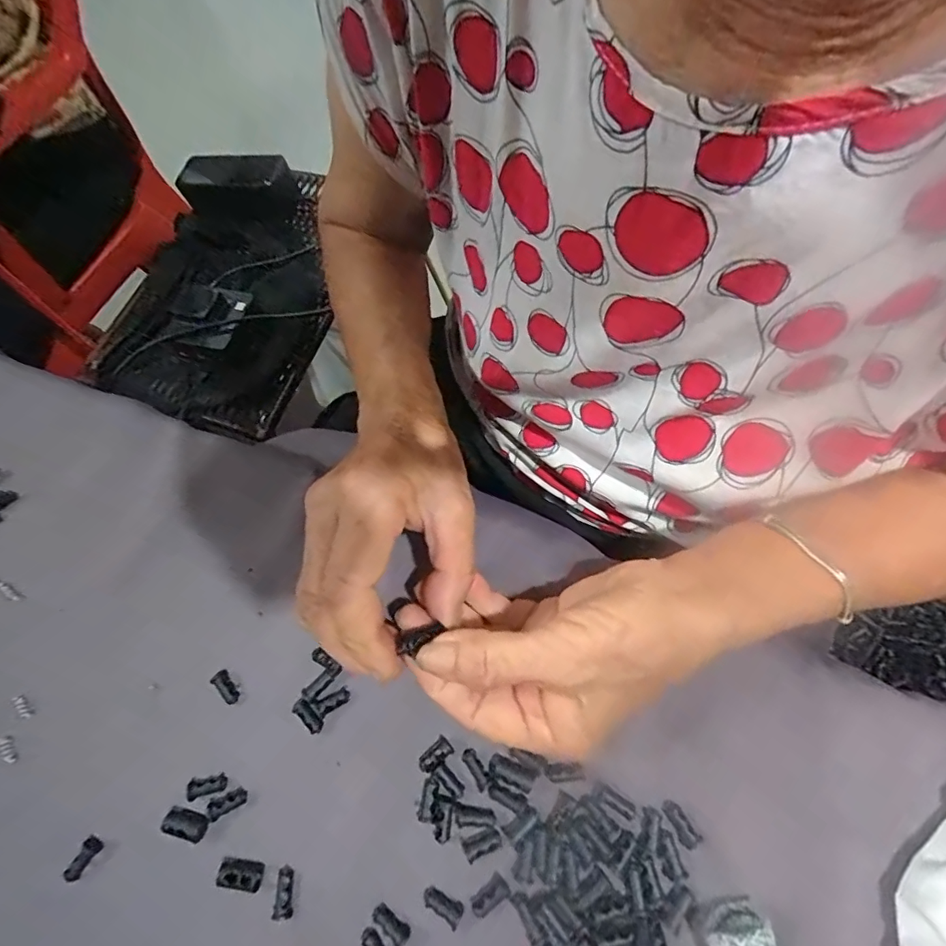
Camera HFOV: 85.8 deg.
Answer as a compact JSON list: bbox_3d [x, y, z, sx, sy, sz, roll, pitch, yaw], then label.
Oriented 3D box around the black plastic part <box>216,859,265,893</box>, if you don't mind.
[{"bbox_3d":[-0.103,0.178,0.224,0.019,0.007,0.009,9,69,9],"label":"black plastic part"}]

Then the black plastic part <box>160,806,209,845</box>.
[{"bbox_3d":[-0.132,0.162,0.234,0.022,0.004,0.011,10,69,9],"label":"black plastic part"}]

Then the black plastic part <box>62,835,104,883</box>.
[{"bbox_3d":[-0.178,0.176,0.231,0.008,0.005,0.017,24,69,14],"label":"black plastic part"}]

